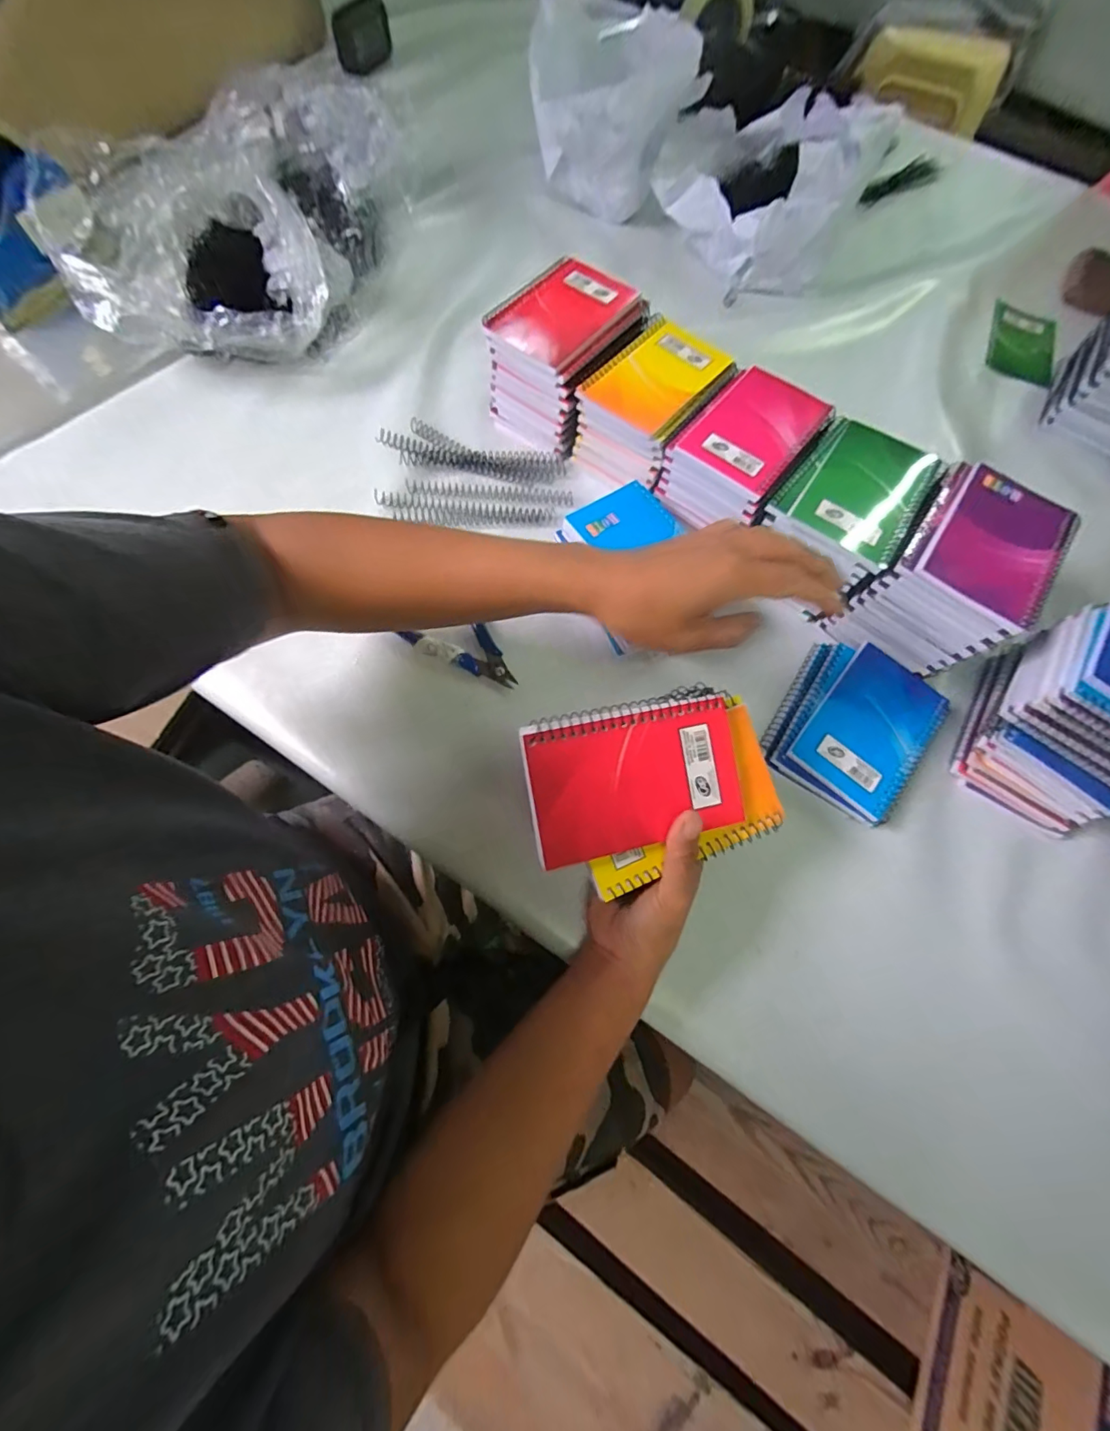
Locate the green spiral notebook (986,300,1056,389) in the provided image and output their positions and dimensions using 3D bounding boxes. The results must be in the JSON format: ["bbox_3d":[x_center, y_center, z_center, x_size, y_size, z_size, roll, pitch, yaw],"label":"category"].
[{"bbox_3d":[0.565,-0.450,0.603,0.078,0.009,0.115,20,72,5],"label":"green spiral notebook"}]

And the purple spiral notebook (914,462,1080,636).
[{"bbox_3d":[0.331,-0.128,0.371,0.084,0.009,0.128,35,74,9],"label":"purple spiral notebook"}]

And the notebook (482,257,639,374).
[{"bbox_3d":[0.009,-0.361,0.443,0.086,0.012,0.130,40,75,10],"label":"notebook"}]

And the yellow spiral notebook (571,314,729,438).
[{"bbox_3d":[0.087,-0.298,0.439,0.085,0.012,0.120,39,74,10],"label":"yellow spiral notebook"}]

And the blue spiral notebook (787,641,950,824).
[{"bbox_3d":[0.255,0.010,0.401,0.082,0.009,0.131,39,71,11],"label":"blue spiral notebook"}]

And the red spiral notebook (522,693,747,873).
[{"bbox_3d":[0.049,0.036,0.300,0.131,0.005,0.084,-10,92,-13],"label":"red spiral notebook"}]

